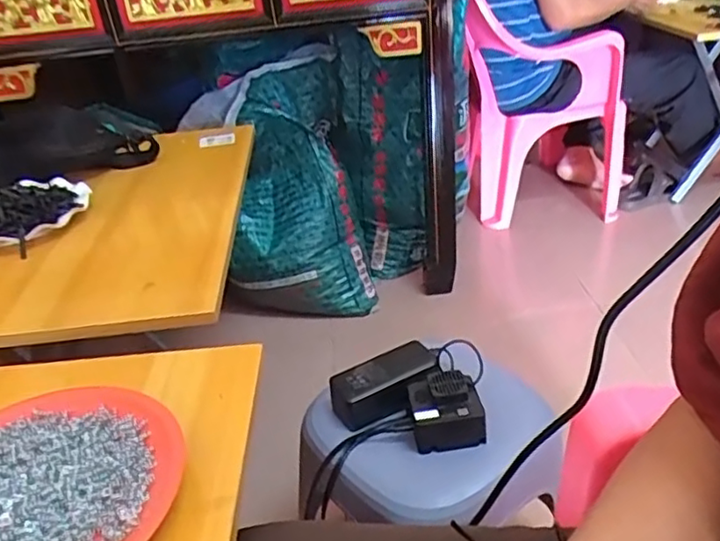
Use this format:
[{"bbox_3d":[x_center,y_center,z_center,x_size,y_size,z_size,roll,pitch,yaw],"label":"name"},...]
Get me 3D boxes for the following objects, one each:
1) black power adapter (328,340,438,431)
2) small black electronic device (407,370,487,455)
[{"bbox_3d":[0.029,0.135,0.746,0.140,0.041,0.065,-20,34,-22],"label":"black power adapter"},{"bbox_3d":[0.095,0.155,0.704,0.078,0.050,0.078,-7,31,-2],"label":"small black electronic device"}]

